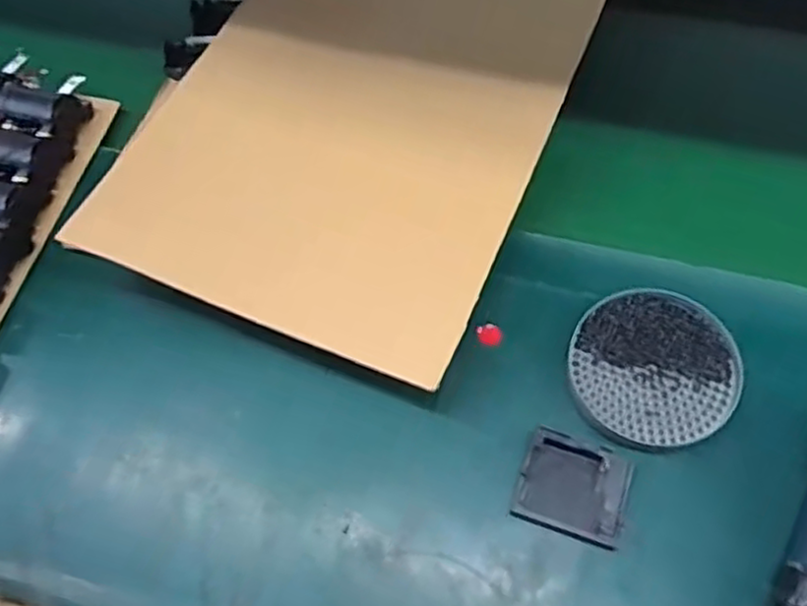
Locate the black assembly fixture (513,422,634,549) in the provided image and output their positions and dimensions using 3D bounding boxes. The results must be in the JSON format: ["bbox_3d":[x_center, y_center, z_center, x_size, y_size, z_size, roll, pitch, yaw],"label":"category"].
[{"bbox_3d":[0.114,0.121,0.468,0.070,0.016,0.061,16,64,12],"label":"black assembly fixture"}]

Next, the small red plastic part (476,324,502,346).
[{"bbox_3d":[0.065,0.024,0.533,0.017,0.005,0.017,-2,60,3],"label":"small red plastic part"}]

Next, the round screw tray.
[{"bbox_3d":[0.176,0.044,0.497,0.111,0.015,0.114,-2,61,3],"label":"round screw tray"}]

